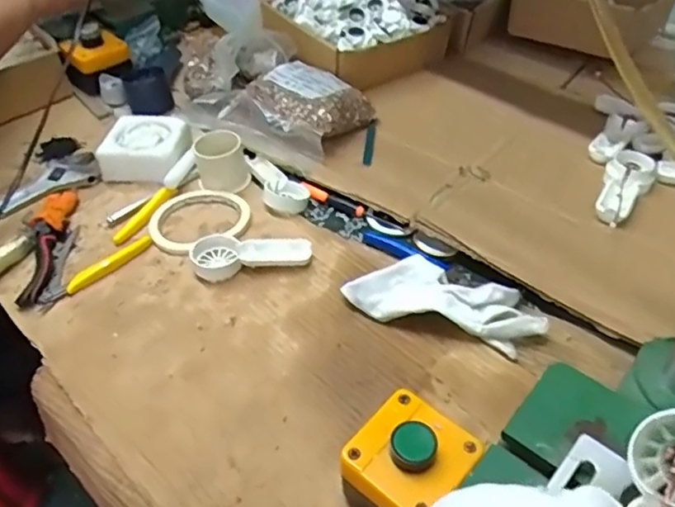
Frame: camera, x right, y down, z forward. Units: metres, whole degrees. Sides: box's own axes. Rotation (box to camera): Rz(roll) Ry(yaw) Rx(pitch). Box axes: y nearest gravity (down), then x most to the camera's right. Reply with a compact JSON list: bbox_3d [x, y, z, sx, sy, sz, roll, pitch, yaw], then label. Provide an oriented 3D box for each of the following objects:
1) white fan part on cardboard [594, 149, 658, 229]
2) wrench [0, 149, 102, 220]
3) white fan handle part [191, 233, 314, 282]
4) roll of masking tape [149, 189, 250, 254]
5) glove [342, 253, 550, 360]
[{"bbox_3d":[0.296,-0.066,0.605,0.047,0.024,0.118,24,51,24],"label":"white fan part on cardboard"},{"bbox_3d":[-0.367,-0.053,0.619,0.233,0.015,0.070,-35,53,-28],"label":"wrench"},{"bbox_3d":[-0.082,-0.001,0.563,0.113,0.019,0.049,-6,45,-3],"label":"white fan handle part"},{"bbox_3d":[-0.146,-0.042,0.609,0.101,0.011,0.101,-2,45,2],"label":"roll of masking tape"},{"bbox_3d":[0.092,0.039,0.499,0.163,0.034,0.056,13,47,16],"label":"glove"}]

